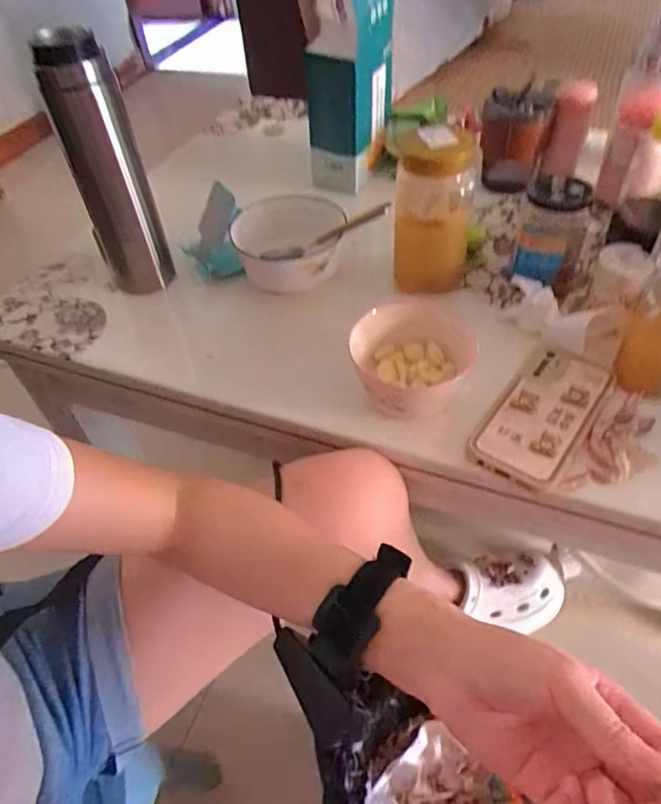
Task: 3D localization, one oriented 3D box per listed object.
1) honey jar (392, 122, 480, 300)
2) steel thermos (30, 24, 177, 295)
[{"bbox_3d":[0.106,-0.193,0.581,0.077,0.162,0.063,4,49,9],"label":"honey jar"},{"bbox_3d":[-0.229,-0.232,0.580,0.071,0.258,0.060,-22,50,-14],"label":"steel thermos"}]

